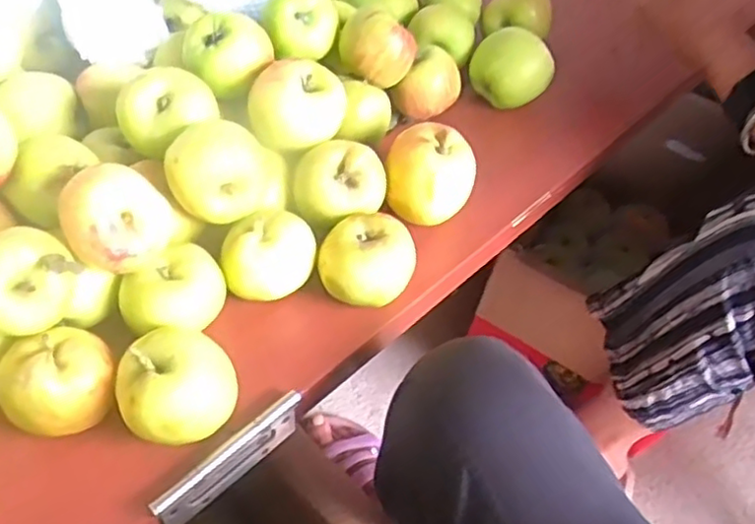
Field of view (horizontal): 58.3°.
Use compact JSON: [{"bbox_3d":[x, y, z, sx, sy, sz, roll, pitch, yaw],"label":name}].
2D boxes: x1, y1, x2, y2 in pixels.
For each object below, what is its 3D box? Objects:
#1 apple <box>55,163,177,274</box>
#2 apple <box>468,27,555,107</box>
[{"bbox_3d":[-0.153,-0.022,0.394,0.049,0.056,0.055,18,54,8],"label":"apple"},{"bbox_3d":[0.121,-0.175,0.612,0.070,0.060,0.059,18,54,7],"label":"apple"}]

